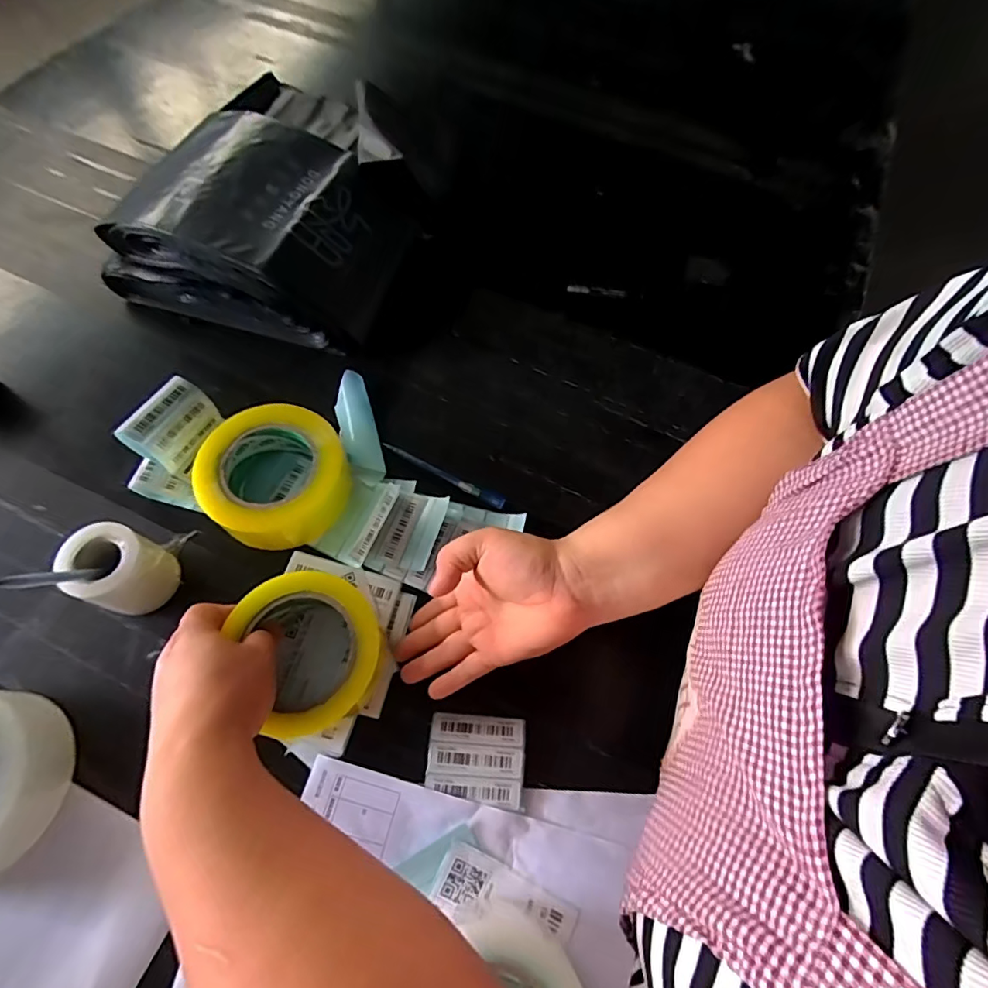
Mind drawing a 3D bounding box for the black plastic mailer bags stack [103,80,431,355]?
[{"bbox_3d":[-0.232,-0.314,0.569,0.286,0.105,0.274,16,64,5],"label":"black plastic mailer bags stack"}]

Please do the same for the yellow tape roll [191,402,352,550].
[{"bbox_3d":[-0.193,-0.020,0.451,0.114,0.061,0.117,1,64,-2],"label":"yellow tape roll"}]

